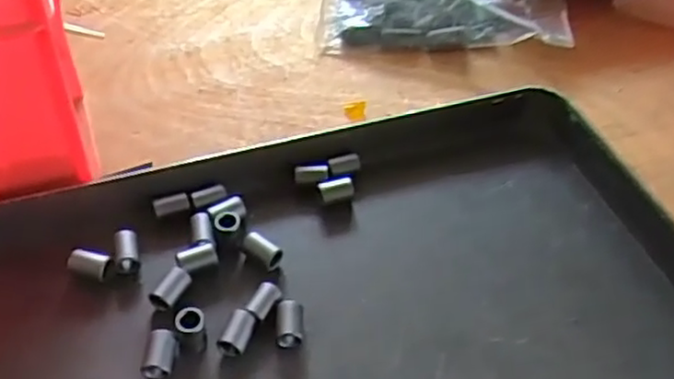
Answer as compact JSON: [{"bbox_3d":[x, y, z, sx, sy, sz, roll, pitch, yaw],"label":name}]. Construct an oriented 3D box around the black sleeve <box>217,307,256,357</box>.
[{"bbox_3d":[-0.049,0.072,0.344,0.013,0.011,0.021,16,49,10],"label":"black sleeve"}]

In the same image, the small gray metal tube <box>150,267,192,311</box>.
[{"bbox_3d":[-0.085,0.052,0.358,0.012,0.012,0.024,22,50,14],"label":"small gray metal tube"}]

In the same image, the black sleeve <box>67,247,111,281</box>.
[{"bbox_3d":[-0.130,0.041,0.364,0.020,0.015,0.012,13,48,7],"label":"black sleeve"}]

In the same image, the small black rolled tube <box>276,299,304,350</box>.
[{"bbox_3d":[-0.023,0.069,0.349,0.013,0.011,0.023,3,48,-2],"label":"small black rolled tube"}]

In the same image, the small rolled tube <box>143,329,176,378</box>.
[{"bbox_3d":[-0.085,0.080,0.334,0.013,0.010,0.023,4,48,-1],"label":"small rolled tube"}]

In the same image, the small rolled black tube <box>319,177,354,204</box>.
[{"bbox_3d":[-0.001,0.001,0.414,0.020,0.012,0.012,-12,50,-15],"label":"small rolled black tube"}]

